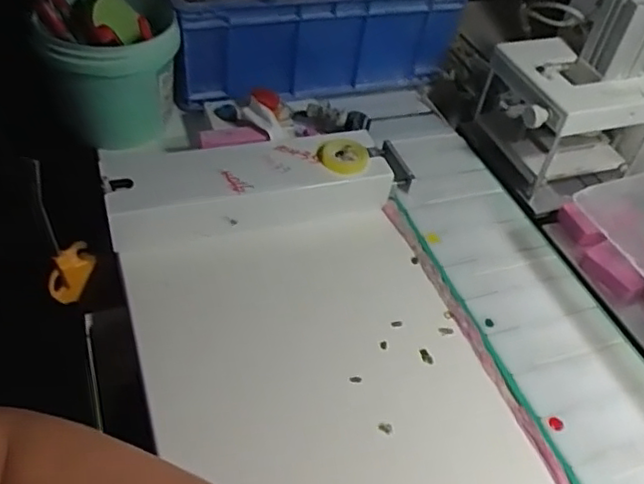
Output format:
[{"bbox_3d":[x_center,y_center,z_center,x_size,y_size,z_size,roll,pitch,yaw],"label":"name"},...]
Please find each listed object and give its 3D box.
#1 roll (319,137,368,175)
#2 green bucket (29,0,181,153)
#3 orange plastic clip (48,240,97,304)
[{"bbox_3d":[0.021,-0.079,0.577,0.046,0.009,0.046,5,46,-5],"label":"roll"},{"bbox_3d":[-0.196,-0.166,0.595,0.117,0.127,0.106,-11,49,-19],"label":"green bucket"},{"bbox_3d":[-0.223,0.028,0.555,0.034,0.058,0.018,3,30,-37],"label":"orange plastic clip"}]

